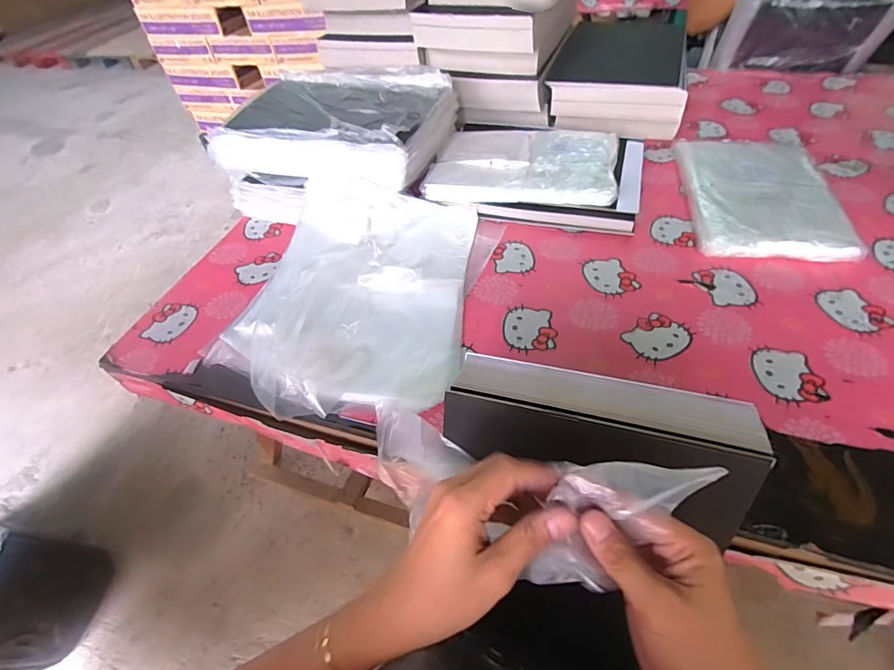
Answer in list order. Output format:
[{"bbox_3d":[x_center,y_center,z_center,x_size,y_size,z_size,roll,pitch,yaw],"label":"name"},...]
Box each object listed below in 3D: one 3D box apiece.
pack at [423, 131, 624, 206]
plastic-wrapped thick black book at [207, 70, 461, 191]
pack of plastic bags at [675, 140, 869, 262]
[{"bbox_3d":[0.143,-0.322,0.819,0.321,0.029,0.222,7,51,12],"label":"pack"},{"bbox_3d":[-0.205,-0.407,0.853,0.382,0.085,0.338,11,52,15],"label":"plastic-wrapped thick black book"},{"bbox_3d":[0.533,-0.246,0.753,0.215,0.039,0.341,6,50,11],"label":"pack of plastic bags"}]

